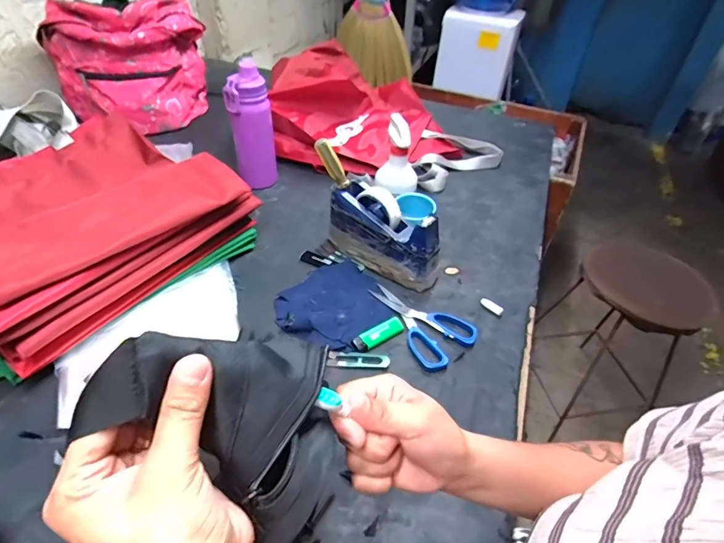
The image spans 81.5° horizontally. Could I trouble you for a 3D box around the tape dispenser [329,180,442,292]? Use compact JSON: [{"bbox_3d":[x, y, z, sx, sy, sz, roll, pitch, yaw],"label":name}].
[{"bbox_3d":[0.038,-0.068,0.692,0.190,0.123,0.065,31,49,26],"label":"tape dispenser"}]

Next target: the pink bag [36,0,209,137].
[{"bbox_3d":[-0.538,-0.485,0.987,0.326,0.255,0.162,-18,47,-23],"label":"pink bag"}]

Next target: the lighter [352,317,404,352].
[{"bbox_3d":[0.025,0.088,0.602,0.080,0.010,0.025,-26,50,-28],"label":"lighter"}]

